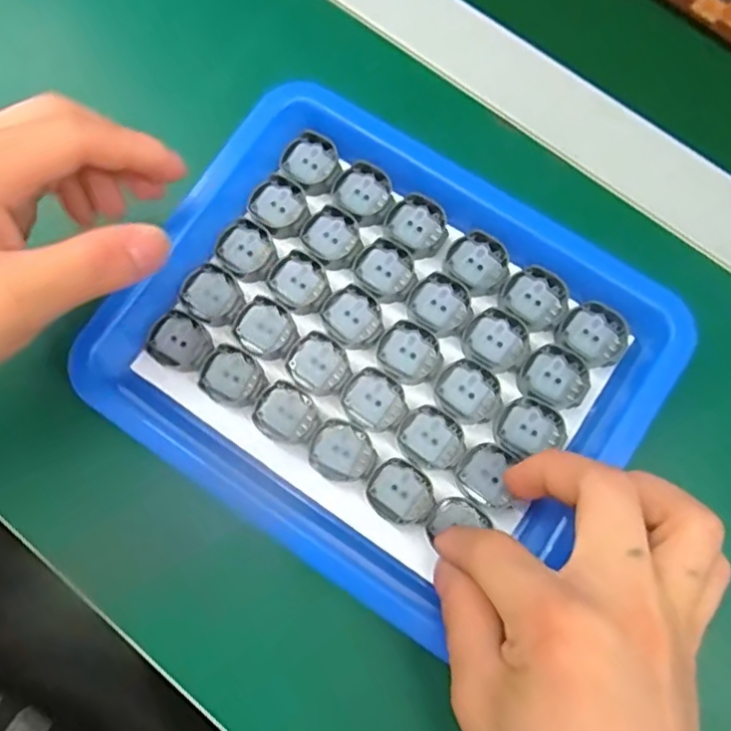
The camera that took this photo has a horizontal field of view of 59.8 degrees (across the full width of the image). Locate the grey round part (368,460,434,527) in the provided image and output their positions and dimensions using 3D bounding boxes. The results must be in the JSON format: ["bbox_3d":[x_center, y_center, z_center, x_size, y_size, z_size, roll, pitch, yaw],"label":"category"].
[{"bbox_3d":[0.015,0.054,0.267,0.028,0.004,0.025,39,81,9],"label":"grey round part"}]

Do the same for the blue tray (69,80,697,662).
[{"bbox_3d":[0.005,-0.006,0.274,0.210,0.022,0.179,36,80,9],"label":"blue tray"}]

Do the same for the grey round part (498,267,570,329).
[{"bbox_3d":[0.076,-0.030,0.281,0.026,0.004,0.025,0,77,1],"label":"grey round part"}]

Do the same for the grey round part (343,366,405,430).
[{"bbox_3d":[0.004,0.015,0.276,0.026,0.004,0.025,0,77,1],"label":"grey round part"}]

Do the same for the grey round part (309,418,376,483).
[{"bbox_3d":[-0.010,0.037,0.272,0.026,0.004,0.027,0,77,1],"label":"grey round part"}]

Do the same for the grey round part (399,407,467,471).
[{"bbox_3d":[0.029,0.031,0.272,0.028,0.004,0.024,42,81,10],"label":"grey round part"}]

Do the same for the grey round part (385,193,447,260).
[{"bbox_3d":[0.025,-0.065,0.291,0.026,0.004,0.027,0,77,1],"label":"grey round part"}]

